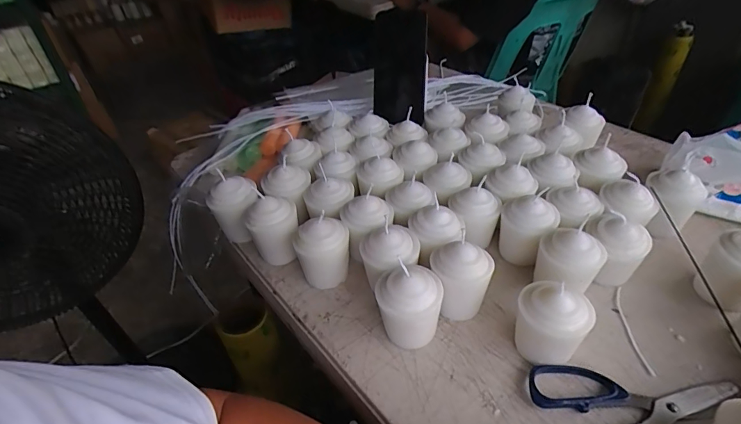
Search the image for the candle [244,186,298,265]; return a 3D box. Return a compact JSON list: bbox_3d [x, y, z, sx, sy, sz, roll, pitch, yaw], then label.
[{"bbox_3d":[-0.108,0.020,0.465,0.056,0.077,0.058,-15,40,-12],"label":"candle"}]

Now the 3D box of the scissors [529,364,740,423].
[{"bbox_3d":[0.215,0.155,0.321,0.160,0.010,0.094,-9,40,-5],"label":"scissors"}]

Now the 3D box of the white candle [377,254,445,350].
[{"bbox_3d":[0.034,0.085,0.371,0.058,0.074,0.052,-6,39,-1],"label":"white candle"}]

